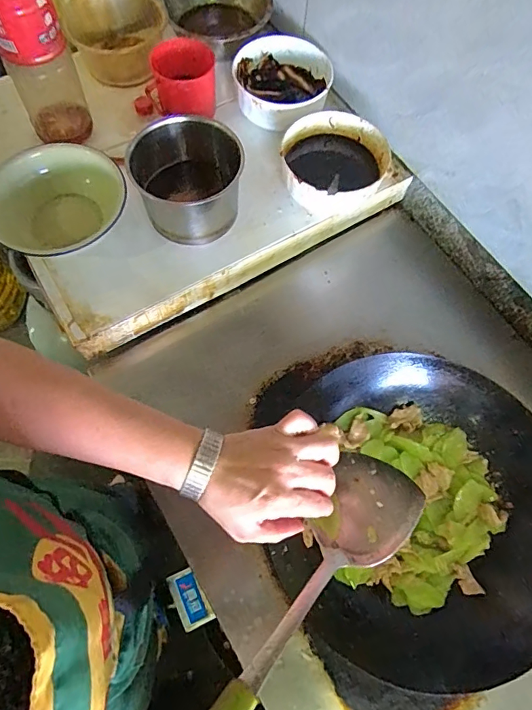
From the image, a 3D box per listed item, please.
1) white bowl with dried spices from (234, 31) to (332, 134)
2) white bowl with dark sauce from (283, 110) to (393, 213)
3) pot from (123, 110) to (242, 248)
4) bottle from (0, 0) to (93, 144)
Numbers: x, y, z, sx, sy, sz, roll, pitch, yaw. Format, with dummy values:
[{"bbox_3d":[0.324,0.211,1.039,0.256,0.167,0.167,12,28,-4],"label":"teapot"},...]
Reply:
[{"bbox_3d":[0.026,-0.472,0.792,0.168,0.083,0.163,1,68,-3],"label":"white bowl with dried spices"},{"bbox_3d":[0.104,-0.305,0.735,0.168,0.075,0.170,1,68,-3],"label":"white bowl with dark sauce"},{"bbox_3d":[-0.113,-0.260,0.681,0.152,0.116,0.159,1,68,-3],"label":"pot"},{"bbox_3d":[-0.332,-0.438,0.633,0.090,0.261,0.081,-25,72,-12],"label":"bottle"}]

